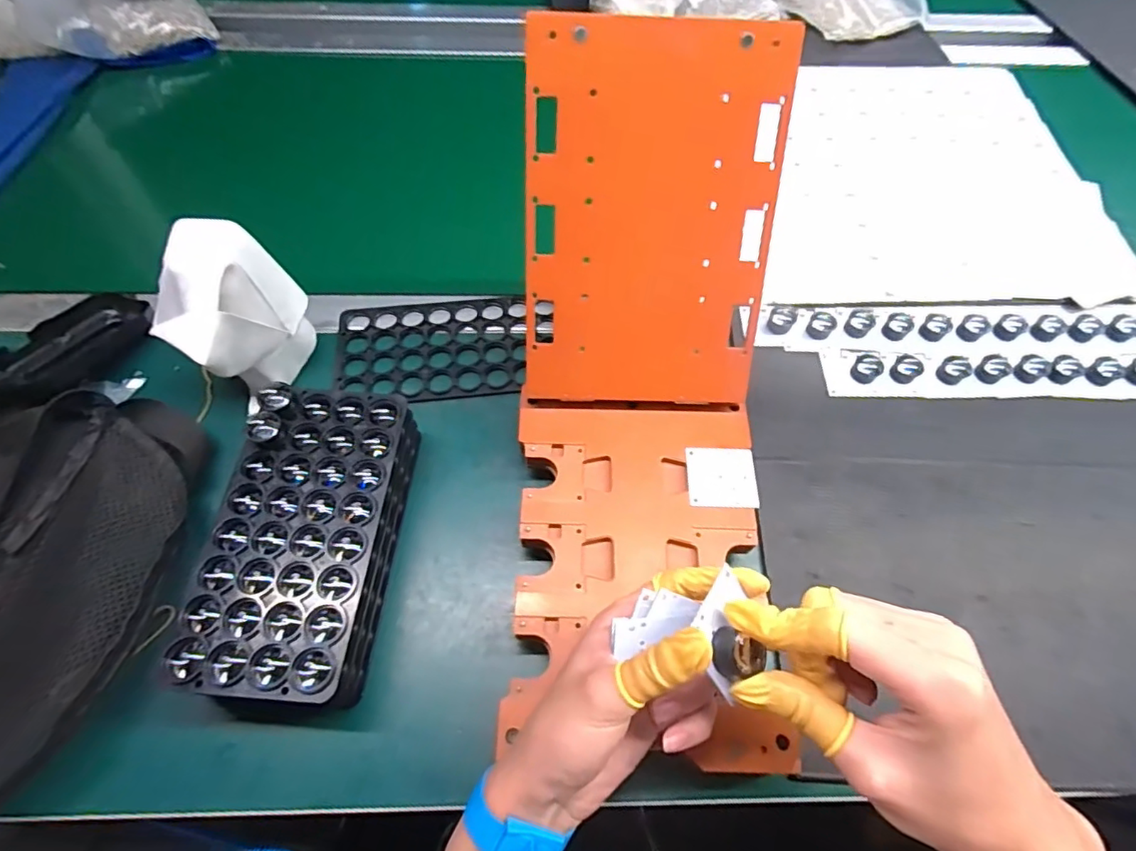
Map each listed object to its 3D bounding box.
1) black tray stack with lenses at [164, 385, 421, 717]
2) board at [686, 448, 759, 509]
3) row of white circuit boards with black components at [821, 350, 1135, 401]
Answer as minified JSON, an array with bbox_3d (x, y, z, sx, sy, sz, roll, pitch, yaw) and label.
[{"bbox_3d":[-0.170,0.072,0.367,0.102,0.066,0.197,3,62,1],"label":"black tray stack with lenses"},{"bbox_3d":[0.109,0.036,0.392,0.049,0.004,0.045,2,62,0],"label":"board"},{"bbox_3d":[0.418,-0.040,0.459,0.399,0.018,0.044,2,62,0],"label":"row of white circuit boards with black components"}]

